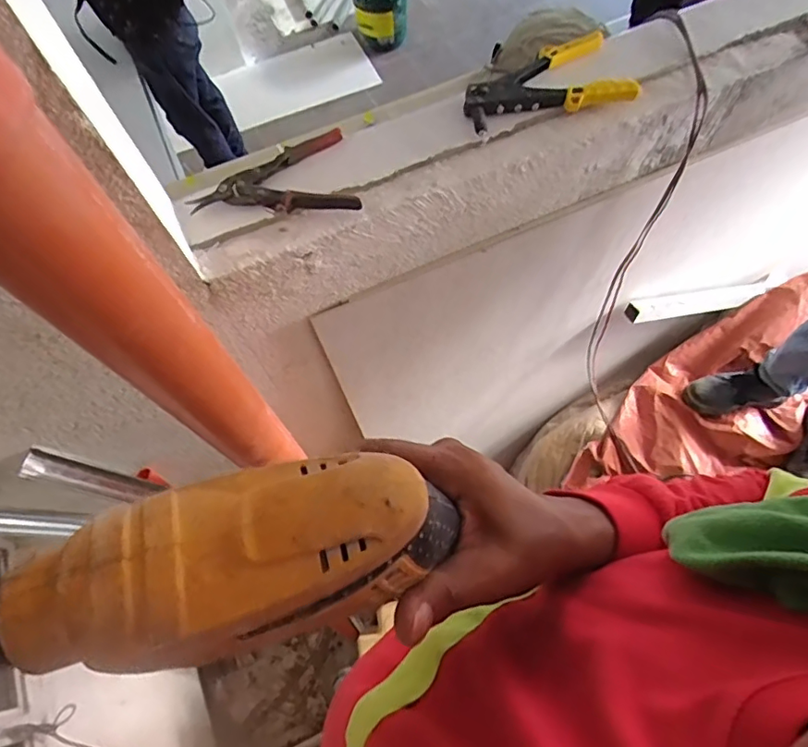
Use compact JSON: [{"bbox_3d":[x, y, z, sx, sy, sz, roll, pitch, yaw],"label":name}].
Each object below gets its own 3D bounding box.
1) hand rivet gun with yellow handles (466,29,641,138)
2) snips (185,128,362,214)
[{"bbox_3d":[0.205,-0.433,0.786,0.249,0.049,0.120,-15,65,-4],"label":"hand rivet gun with yellow handles"},{"bbox_3d":[-0.175,-0.283,0.745,0.223,0.027,0.141,-3,65,2],"label":"snips"}]

